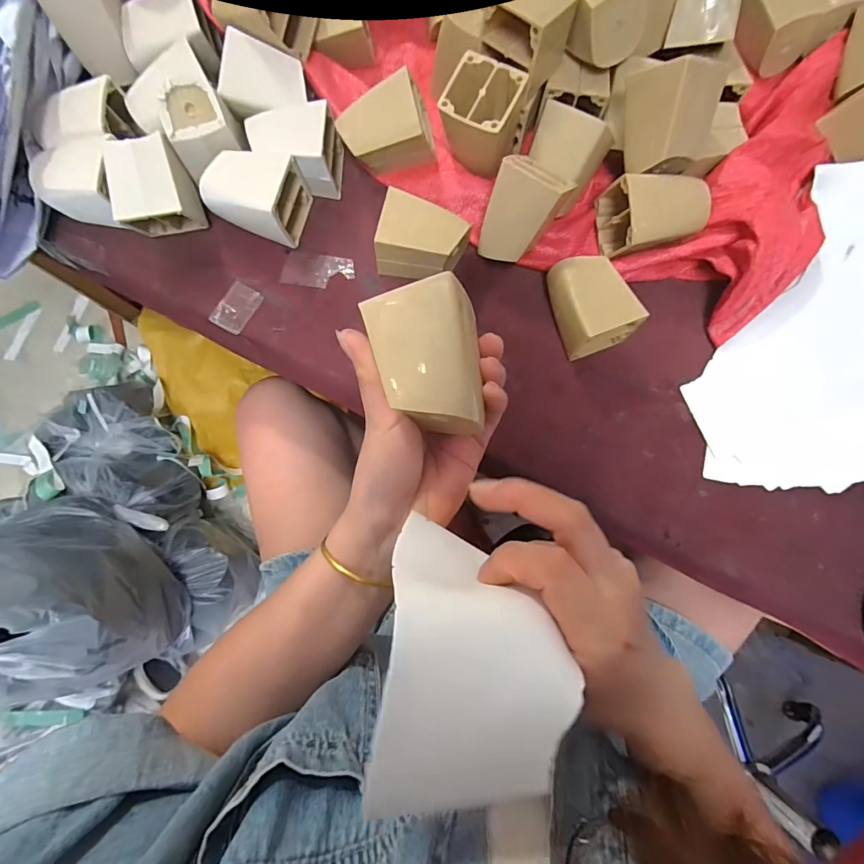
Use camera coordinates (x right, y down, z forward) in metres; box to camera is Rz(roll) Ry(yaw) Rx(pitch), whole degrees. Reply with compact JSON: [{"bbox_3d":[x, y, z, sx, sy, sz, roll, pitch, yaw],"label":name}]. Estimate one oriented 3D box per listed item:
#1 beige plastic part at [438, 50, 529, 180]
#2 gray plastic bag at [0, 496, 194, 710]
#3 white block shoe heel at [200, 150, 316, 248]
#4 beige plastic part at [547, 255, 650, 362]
[{"bbox_3d":[0.041,-0.266,0.368,0.059,0.065,0.059,26,83,4],"label":"beige plastic part"},{"bbox_3d":[-0.628,0.267,0.717,0.289,0.251,0.290,-4,82,-1],"label":"gray plastic bag"},{"bbox_3d":[-0.161,-0.212,0.388,0.077,0.056,0.064,15,82,2],"label":"white block shoe heel"},{"bbox_3d":[0.135,-0.113,0.369,0.058,0.048,0.079,-21,82,-3],"label":"beige plastic part"}]

